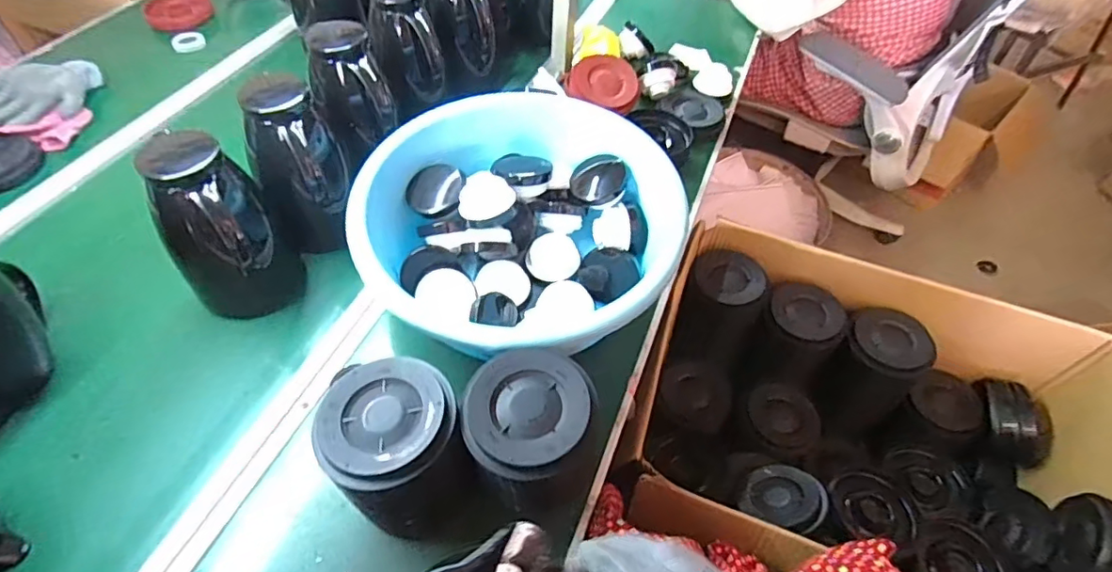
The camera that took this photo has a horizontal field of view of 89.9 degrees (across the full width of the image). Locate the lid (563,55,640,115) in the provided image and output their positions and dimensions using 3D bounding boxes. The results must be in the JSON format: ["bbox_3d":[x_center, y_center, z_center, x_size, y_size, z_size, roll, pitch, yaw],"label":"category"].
[{"bbox_3d":[0.080,-0.341,0.936,0.109,0.030,0.111,2,67,-6],"label":"lid"}]

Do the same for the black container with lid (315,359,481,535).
[{"bbox_3d":[-0.146,0.156,0.522,0.111,0.134,0.120,1,52,-2],"label":"black container with lid"}]

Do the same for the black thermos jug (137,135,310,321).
[{"bbox_3d":[-0.360,-0.055,0.637,0.110,0.197,0.113,13,52,7],"label":"black thermos jug"}]

